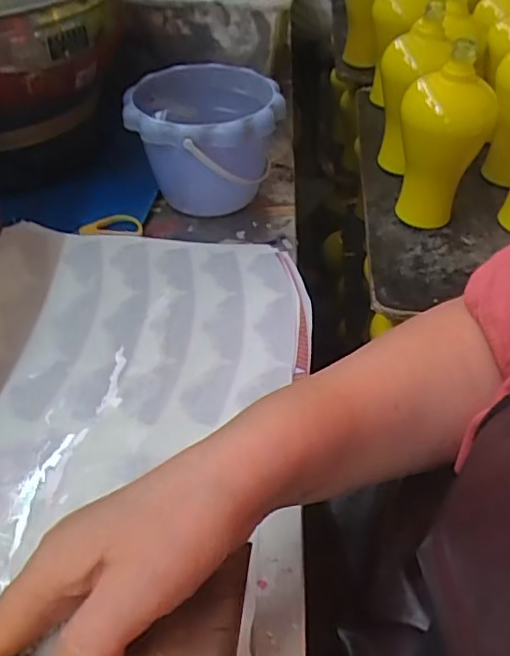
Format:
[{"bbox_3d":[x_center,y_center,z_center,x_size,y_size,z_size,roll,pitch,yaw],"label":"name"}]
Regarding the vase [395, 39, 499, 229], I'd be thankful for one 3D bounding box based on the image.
[{"bbox_3d":[0.224,-0.219,0.706,0.104,0.204,0.091,19,46,16],"label":"vase"}]

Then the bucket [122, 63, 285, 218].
[{"bbox_3d":[-0.054,-0.196,0.626,0.151,0.124,0.155,2,44,-2],"label":"bucket"}]

